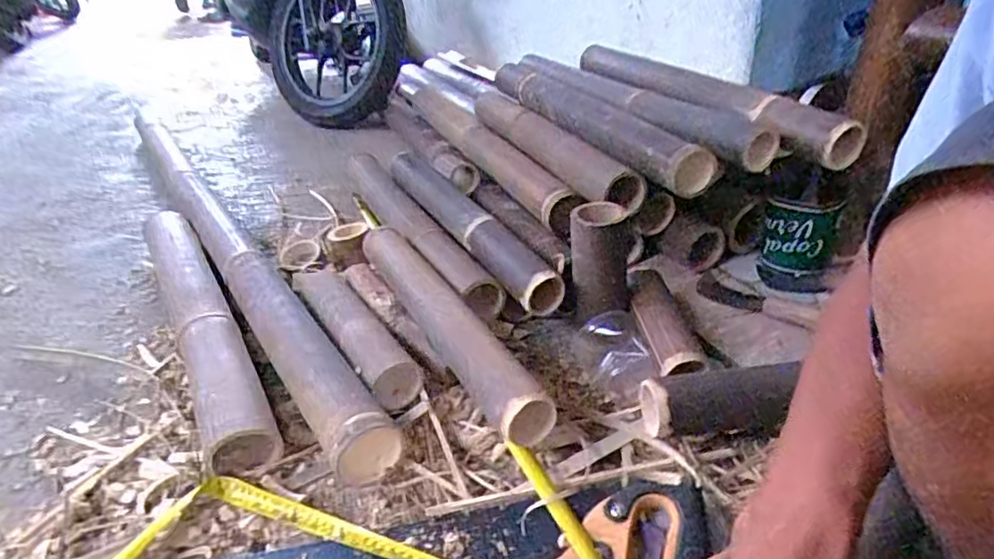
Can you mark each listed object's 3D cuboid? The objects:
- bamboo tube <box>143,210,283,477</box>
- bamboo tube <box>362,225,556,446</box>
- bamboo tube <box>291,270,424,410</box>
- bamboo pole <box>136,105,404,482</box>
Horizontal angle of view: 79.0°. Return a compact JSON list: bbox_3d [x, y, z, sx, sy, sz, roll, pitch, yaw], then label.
[{"bbox_3d":[-0.441,0.044,0.885,0.081,0.089,0.642,-21,37,-25],"label":"bamboo tube"},{"bbox_3d":[-0.079,0.034,0.784,0.066,0.065,0.500,-18,34,-23],"label":"bamboo tube"},{"bbox_3d":[-0.212,0.059,0.847,0.070,0.065,0.344,-22,38,-27],"label":"bamboo tube"},{"bbox_3d":[-0.478,-0.073,1.074,0.084,0.084,1.311,-22,38,-27],"label":"bamboo pole"}]

